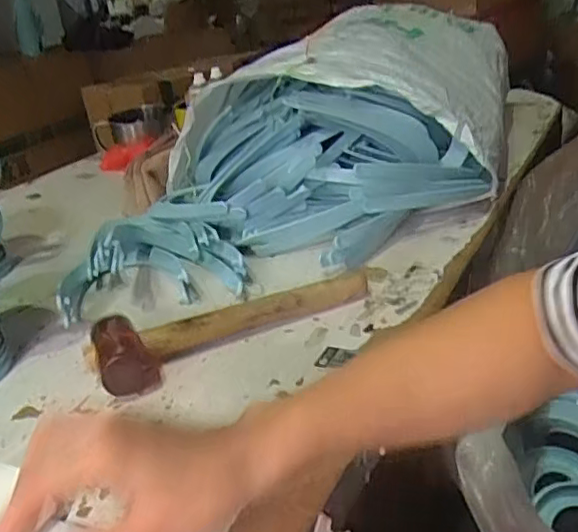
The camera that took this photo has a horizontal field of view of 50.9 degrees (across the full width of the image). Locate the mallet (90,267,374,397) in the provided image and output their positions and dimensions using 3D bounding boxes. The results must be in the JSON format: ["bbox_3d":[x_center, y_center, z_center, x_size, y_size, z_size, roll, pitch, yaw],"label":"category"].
[{"bbox_3d":[-0.059,0.045,0.610,0.280,0.048,0.095,-18,27,-22],"label":"mallet"}]

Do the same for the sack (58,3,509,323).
[{"bbox_3d":[-0.024,-0.153,0.825,0.611,0.224,0.380,-19,27,-23],"label":"sack"}]

